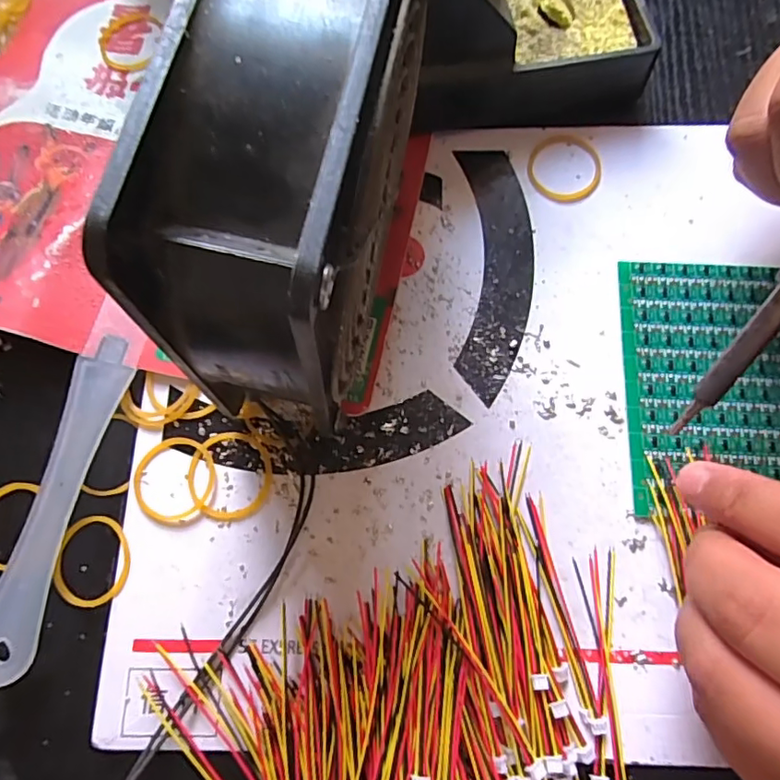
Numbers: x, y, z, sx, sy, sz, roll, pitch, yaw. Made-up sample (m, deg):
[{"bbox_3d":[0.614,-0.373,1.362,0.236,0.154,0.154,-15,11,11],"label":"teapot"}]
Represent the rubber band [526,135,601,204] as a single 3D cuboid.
[{"bbox_3d":[0.074,-0.095,0.233,0.030,0.004,0.032,0,75,0],"label":"rubber band"}]

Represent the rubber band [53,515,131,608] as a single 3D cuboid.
[{"bbox_3d":[-0.104,0.059,0.191,0.025,0.006,0.030,0,72,5],"label":"rubber band"}]

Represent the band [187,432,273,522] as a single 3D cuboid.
[{"bbox_3d":[-0.058,0.031,0.199,0.030,0.004,0.032,2,75,0],"label":"band"}]

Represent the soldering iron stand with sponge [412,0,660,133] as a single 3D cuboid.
[{"bbox_3d":[0.056,-0.159,0.213,0.105,0.073,0.073,-10,76,-3],"label":"soldering iron stand with sponge"}]

